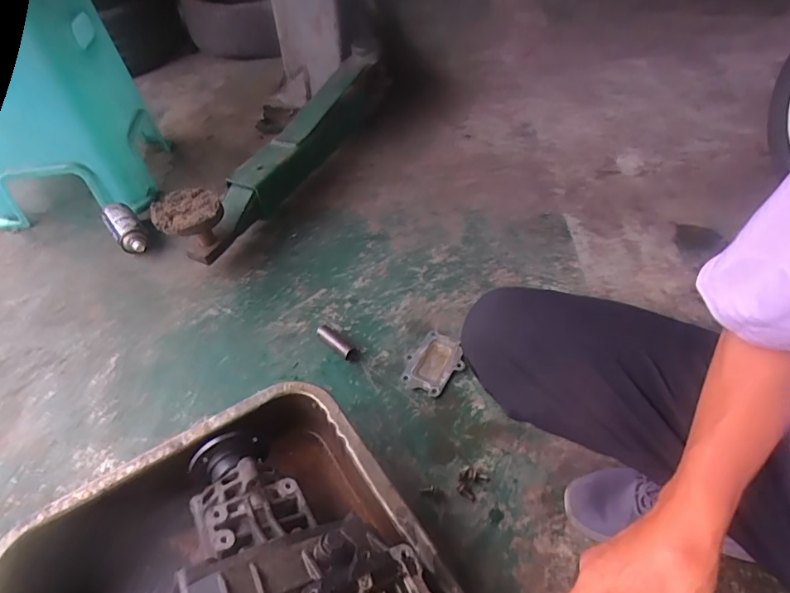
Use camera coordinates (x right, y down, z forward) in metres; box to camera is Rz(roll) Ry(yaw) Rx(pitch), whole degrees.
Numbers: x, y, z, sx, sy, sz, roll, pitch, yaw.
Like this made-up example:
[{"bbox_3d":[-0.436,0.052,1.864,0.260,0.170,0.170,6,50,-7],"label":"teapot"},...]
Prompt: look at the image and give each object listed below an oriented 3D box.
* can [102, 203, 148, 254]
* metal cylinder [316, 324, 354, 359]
[{"bbox_3d":[-0.593,-0.152,1.038,0.063,0.048,0.144,-32,53,-25],"label":"can"},{"bbox_3d":[-0.107,0.081,0.849,0.083,0.027,0.027,33,55,28],"label":"metal cylinder"}]

